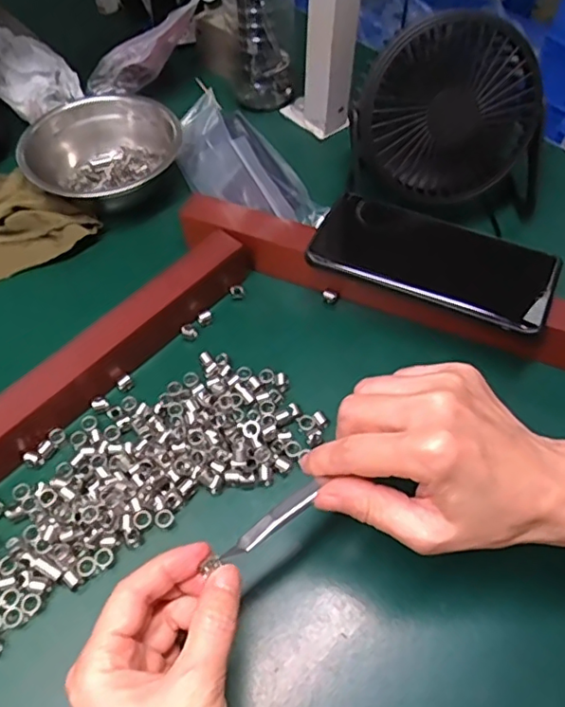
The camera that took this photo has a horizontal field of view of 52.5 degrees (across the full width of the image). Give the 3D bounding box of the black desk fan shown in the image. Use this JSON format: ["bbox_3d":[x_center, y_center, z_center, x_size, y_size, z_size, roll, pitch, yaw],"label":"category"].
[{"bbox_3d":[0.124,-0.161,0.419,0.146,0.130,0.073,-1,57,-1],"label":"black desk fan"}]

